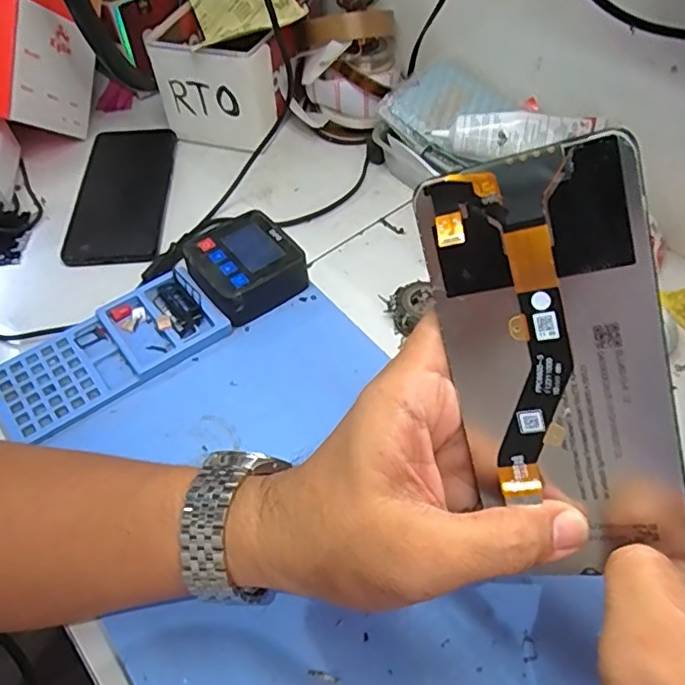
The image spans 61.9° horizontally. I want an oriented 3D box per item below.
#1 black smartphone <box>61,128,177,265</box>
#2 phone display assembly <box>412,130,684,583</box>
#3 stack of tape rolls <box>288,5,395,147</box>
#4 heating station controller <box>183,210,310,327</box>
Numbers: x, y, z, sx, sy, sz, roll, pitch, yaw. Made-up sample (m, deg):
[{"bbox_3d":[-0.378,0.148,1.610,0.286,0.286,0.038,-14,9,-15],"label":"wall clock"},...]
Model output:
[{"bbox_3d":[-0.184,-0.133,0.489,0.075,0.012,0.172,-4,53,-2],"label":"black smartphone"},{"bbox_3d":[0.074,0.013,0.201,0.071,0.152,0.007,-10,14,25],"label":"phone display assembly"},{"bbox_3d":[-0.002,-0.247,0.523,0.103,0.101,0.073,-1,53,1],"label":"stack of tape rolls"},{"bbox_3d":[-0.072,-0.052,0.415,0.072,0.036,0.066,-35,59,-23],"label":"heating station controller"}]

